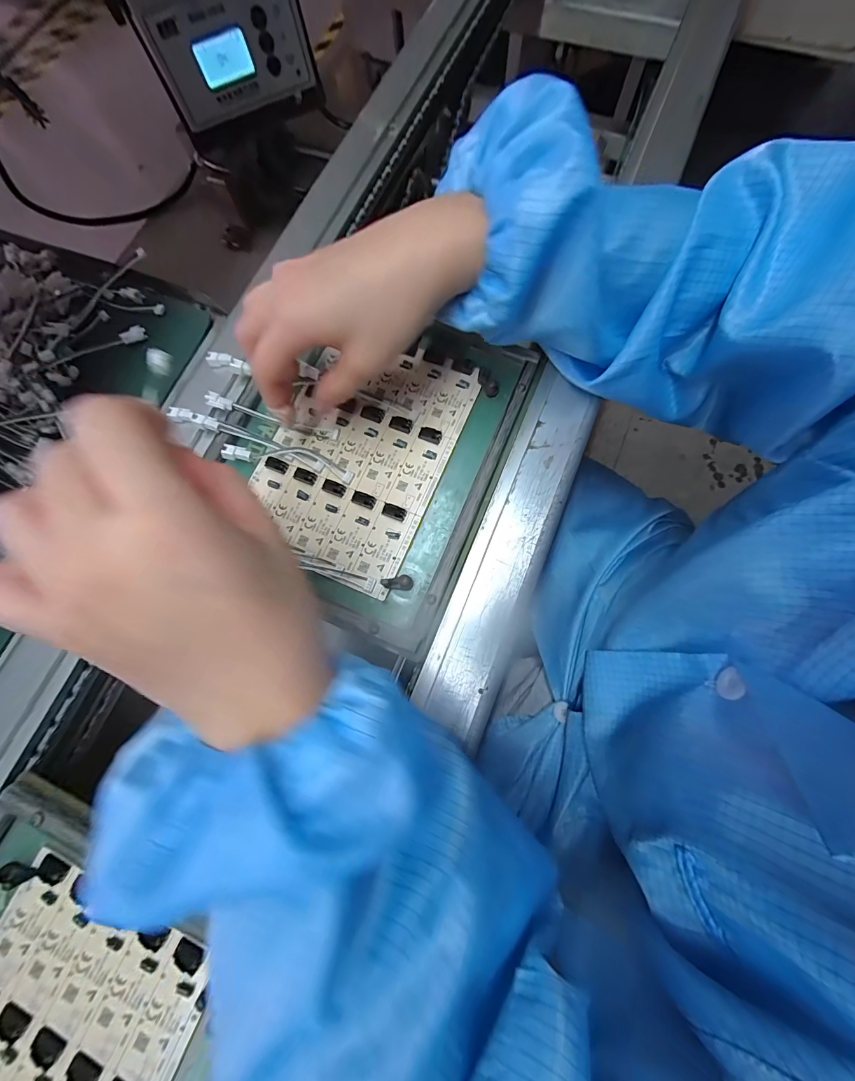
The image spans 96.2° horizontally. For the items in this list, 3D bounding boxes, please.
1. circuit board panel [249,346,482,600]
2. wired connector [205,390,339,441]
[{"bbox_3d":[-0.050,-0.069,0.287,0.125,0.009,0.190,22,79,6],"label":"circuit board panel"},{"bbox_3d":[-0.116,-0.093,0.288,0.096,0.020,0.009,13,75,6],"label":"wired connector"}]

